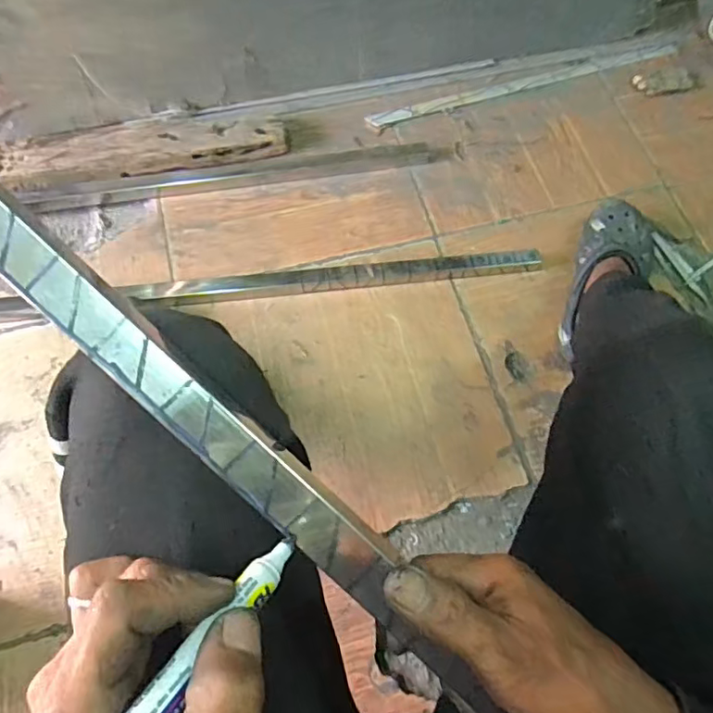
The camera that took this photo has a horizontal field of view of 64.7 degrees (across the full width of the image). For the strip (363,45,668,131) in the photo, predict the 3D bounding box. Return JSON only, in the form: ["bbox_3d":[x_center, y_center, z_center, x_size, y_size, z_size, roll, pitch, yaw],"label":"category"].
[{"bbox_3d":[0.309,-0.490,1.003,0.591,0.007,0.034,-17,69,-11],"label":"strip"}]

